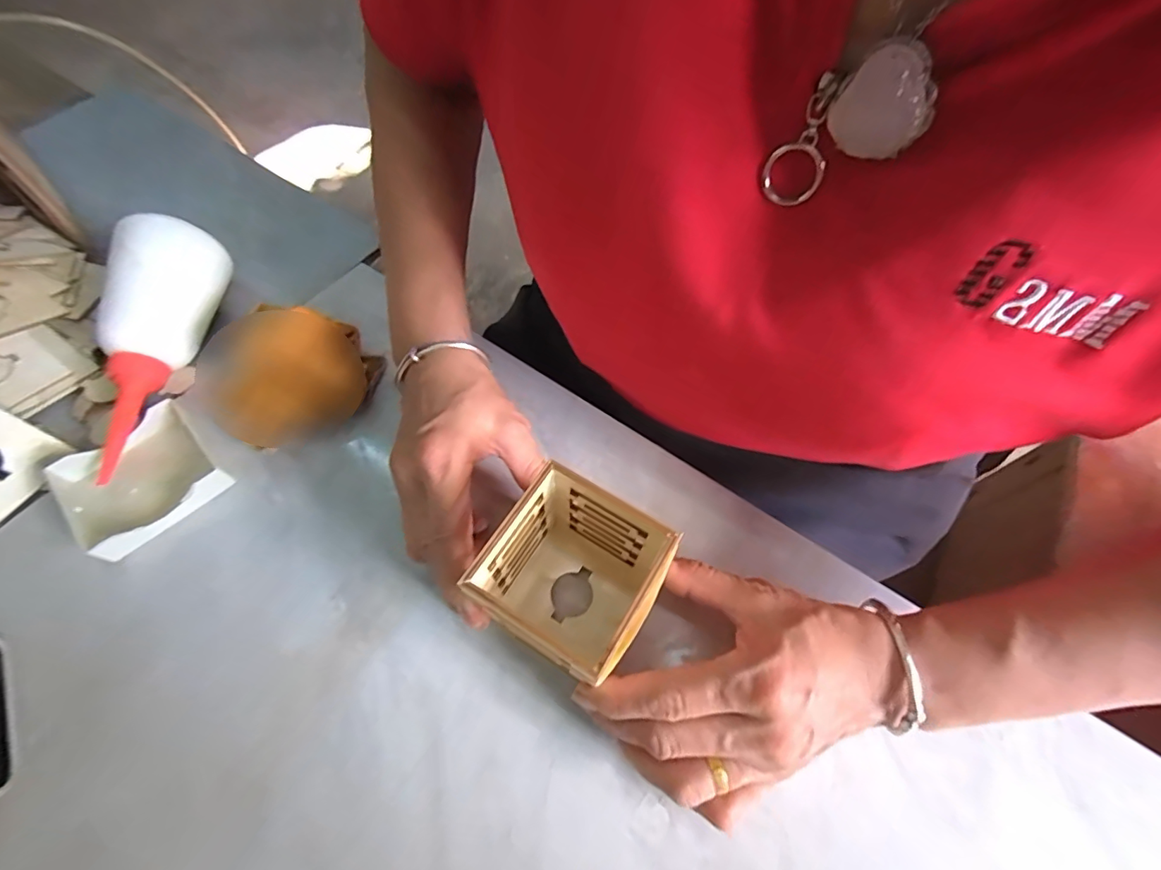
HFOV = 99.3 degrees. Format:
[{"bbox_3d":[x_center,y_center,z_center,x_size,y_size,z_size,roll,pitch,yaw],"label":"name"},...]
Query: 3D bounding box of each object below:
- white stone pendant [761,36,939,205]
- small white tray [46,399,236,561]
[{"bbox_3d":[0.085,-0.096,0.157,0.038,0.048,0.014,37,66,18],"label":"white stone pendant"},{"bbox_3d":[-0.266,0.027,0.297,0.073,0.020,0.077,41,67,19],"label":"small white tray"}]

